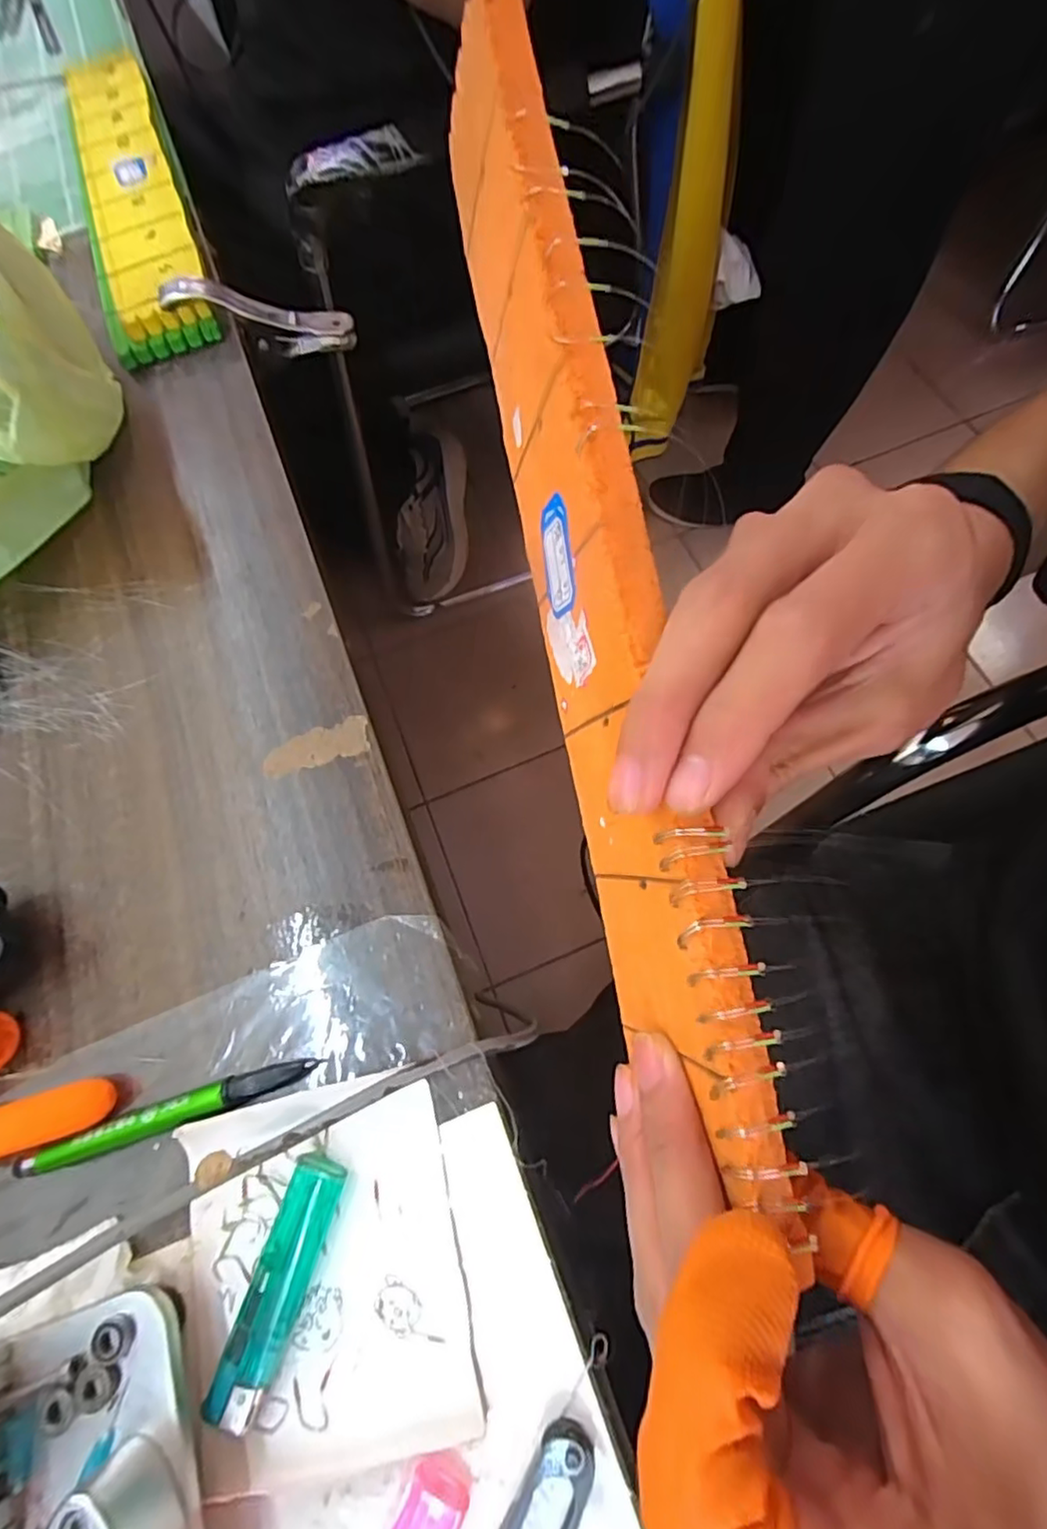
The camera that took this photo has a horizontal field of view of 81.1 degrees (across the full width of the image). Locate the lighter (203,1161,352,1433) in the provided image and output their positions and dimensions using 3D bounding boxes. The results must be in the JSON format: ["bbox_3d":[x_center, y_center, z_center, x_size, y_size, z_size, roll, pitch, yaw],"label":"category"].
[{"bbox_3d":[-0.086,0.180,0.213,0.020,0.009,0.077,15,72,10],"label":"lighter"}]

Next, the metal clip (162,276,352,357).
[{"bbox_3d":[-0.175,-0.301,0.411,0.118,0.035,0.014,0,65,-27],"label":"metal clip"}]

